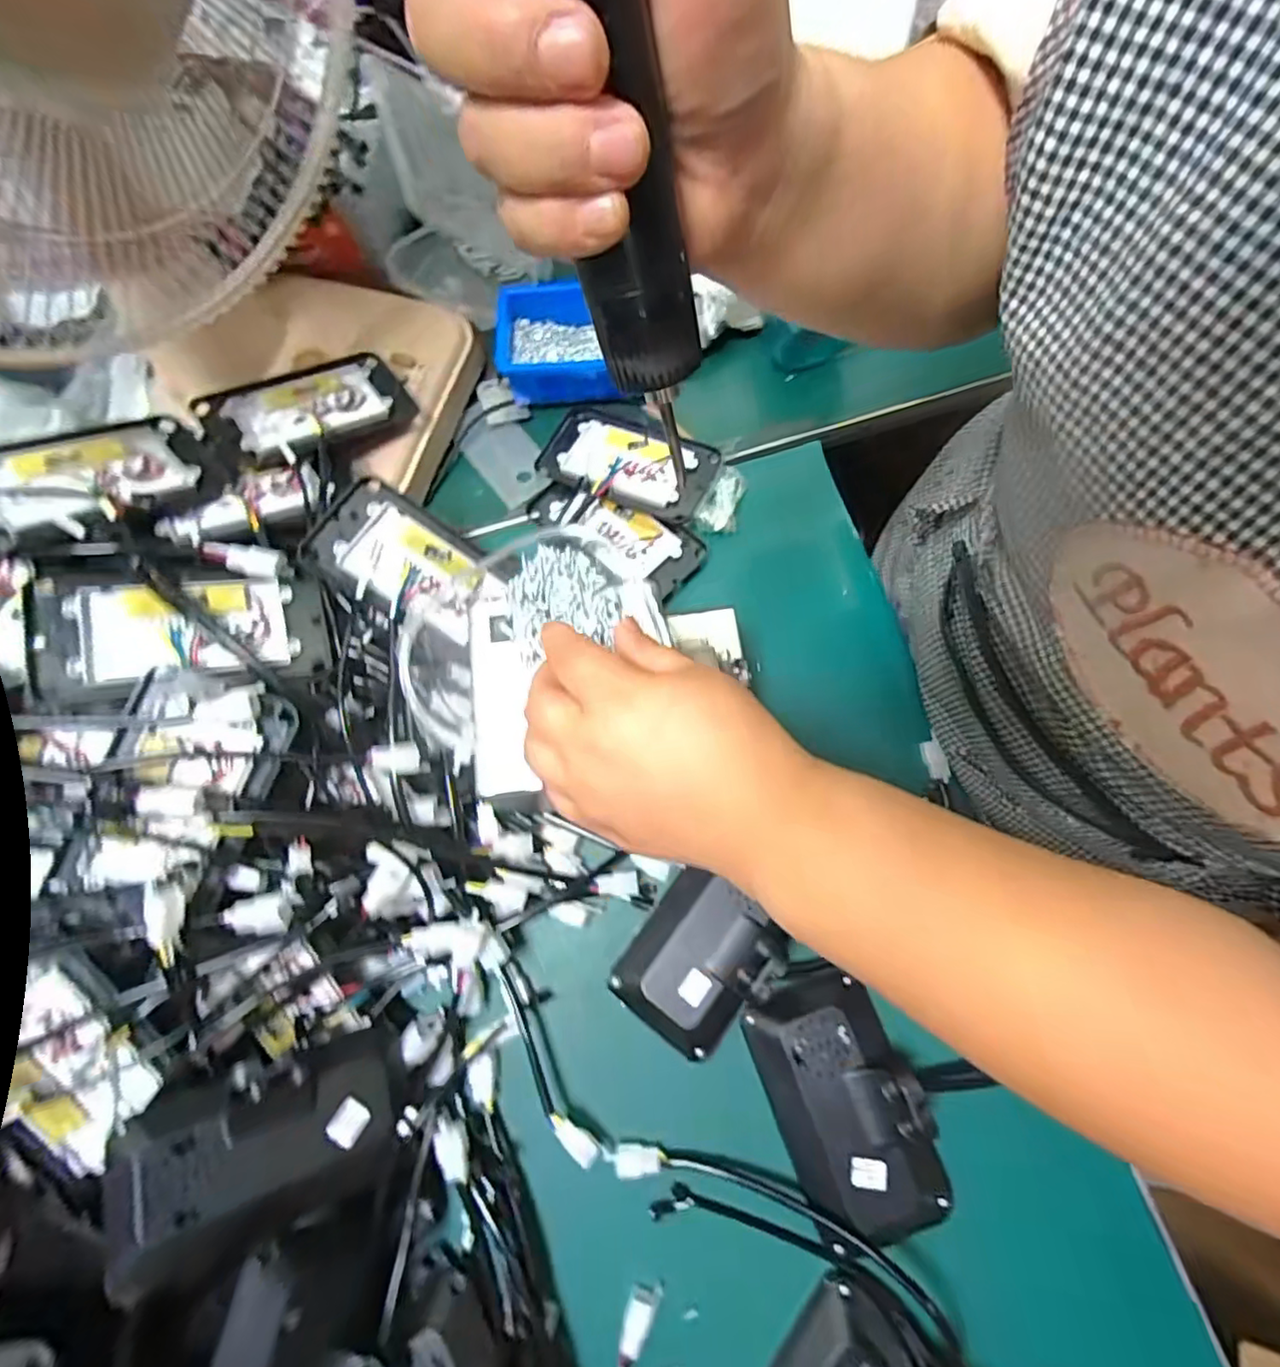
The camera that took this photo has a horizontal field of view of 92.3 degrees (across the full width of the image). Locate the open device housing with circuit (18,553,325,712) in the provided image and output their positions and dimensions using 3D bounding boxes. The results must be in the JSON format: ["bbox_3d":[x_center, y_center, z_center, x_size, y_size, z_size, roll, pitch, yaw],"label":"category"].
[{"bbox_3d":[-0.295,-0.041,0.404,0.156,0.021,0.087,-8,77,-29],"label":"open device housing with circuit"}]

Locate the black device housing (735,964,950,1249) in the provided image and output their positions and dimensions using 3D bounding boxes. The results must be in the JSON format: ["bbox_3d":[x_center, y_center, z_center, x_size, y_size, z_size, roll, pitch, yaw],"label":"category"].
[{"bbox_3d":[0.138,0.283,0.405,0.093,0.043,0.164,-20,76,-3],"label":"black device housing"}]

